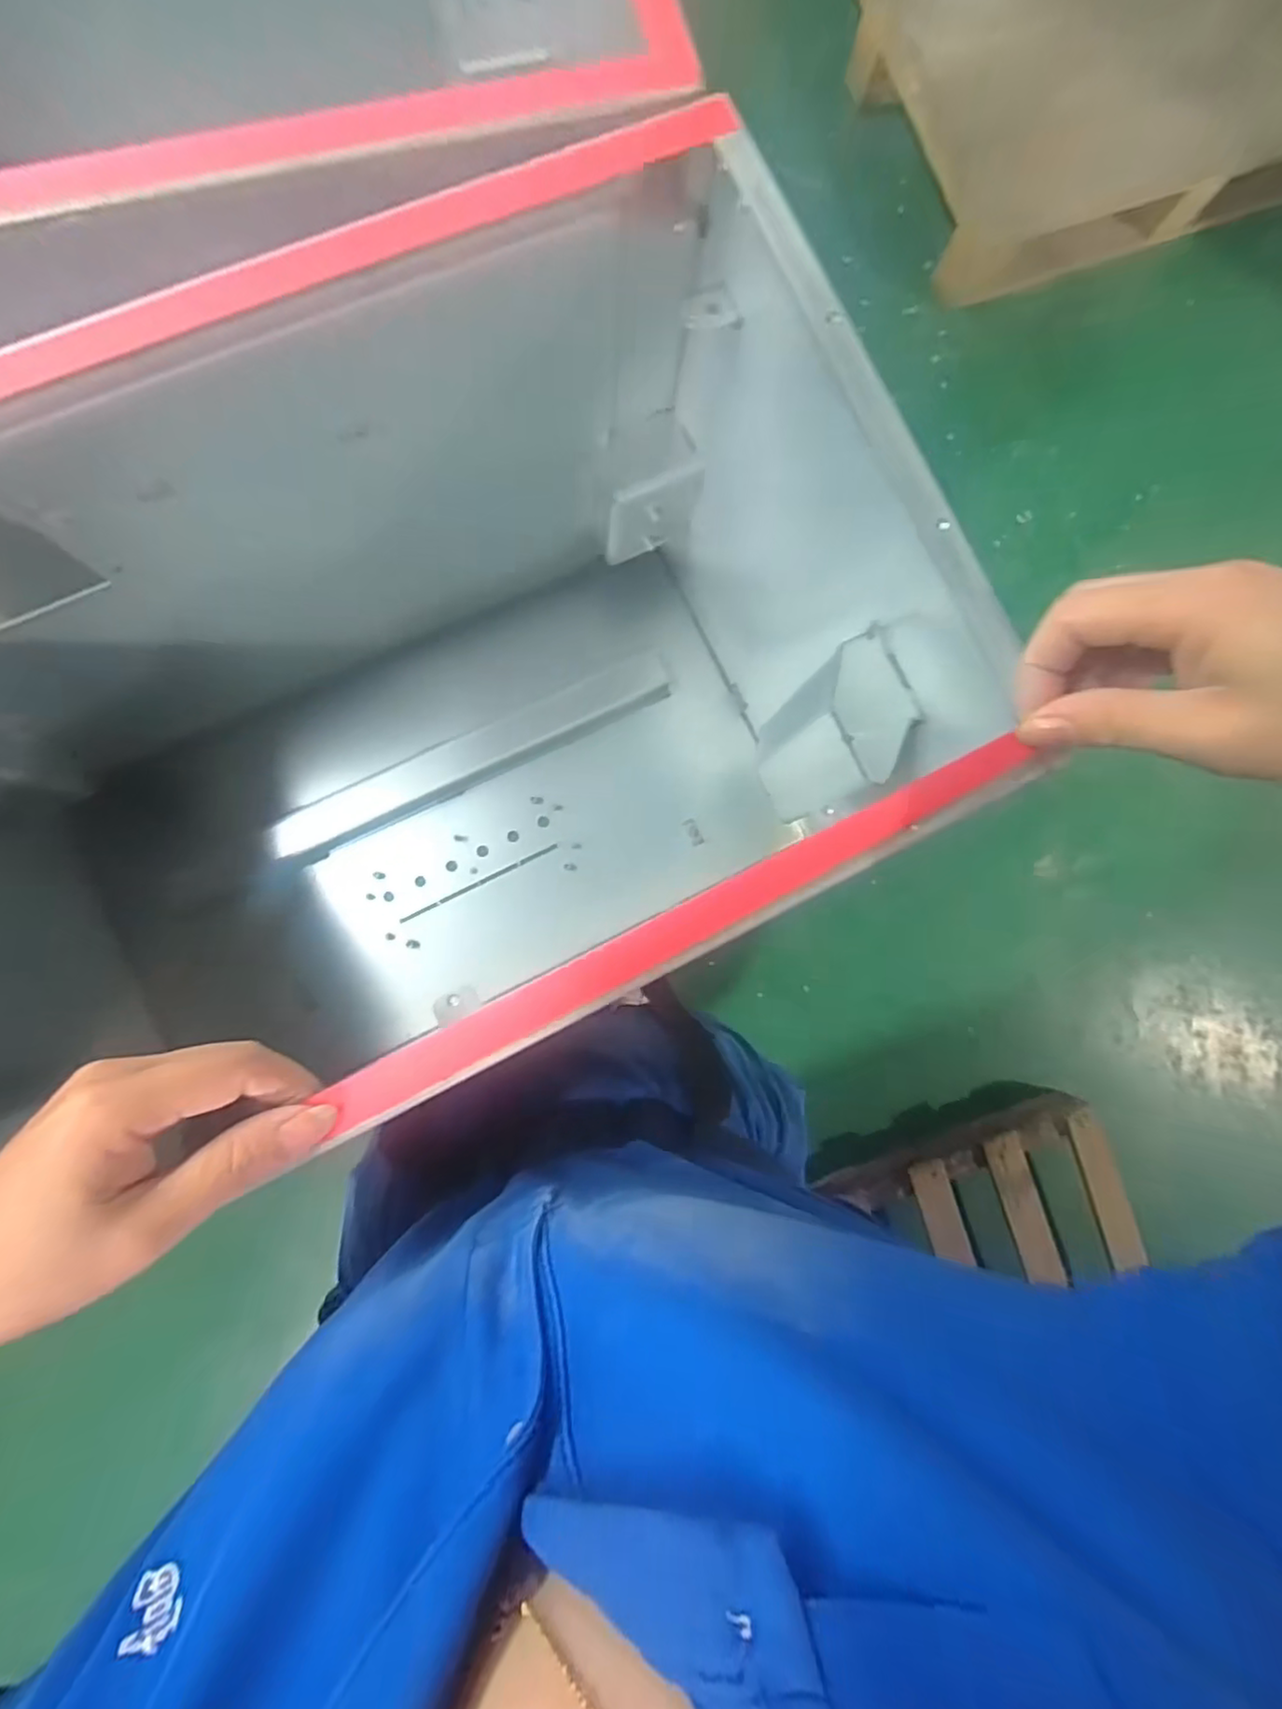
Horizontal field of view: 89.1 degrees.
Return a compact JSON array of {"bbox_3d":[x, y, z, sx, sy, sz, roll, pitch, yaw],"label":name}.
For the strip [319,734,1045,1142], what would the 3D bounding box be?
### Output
[{"bbox_3d":[0.020,0.025,0.232,0.269,0.006,0.017,-27,102,-5],"label":"strip"}]

